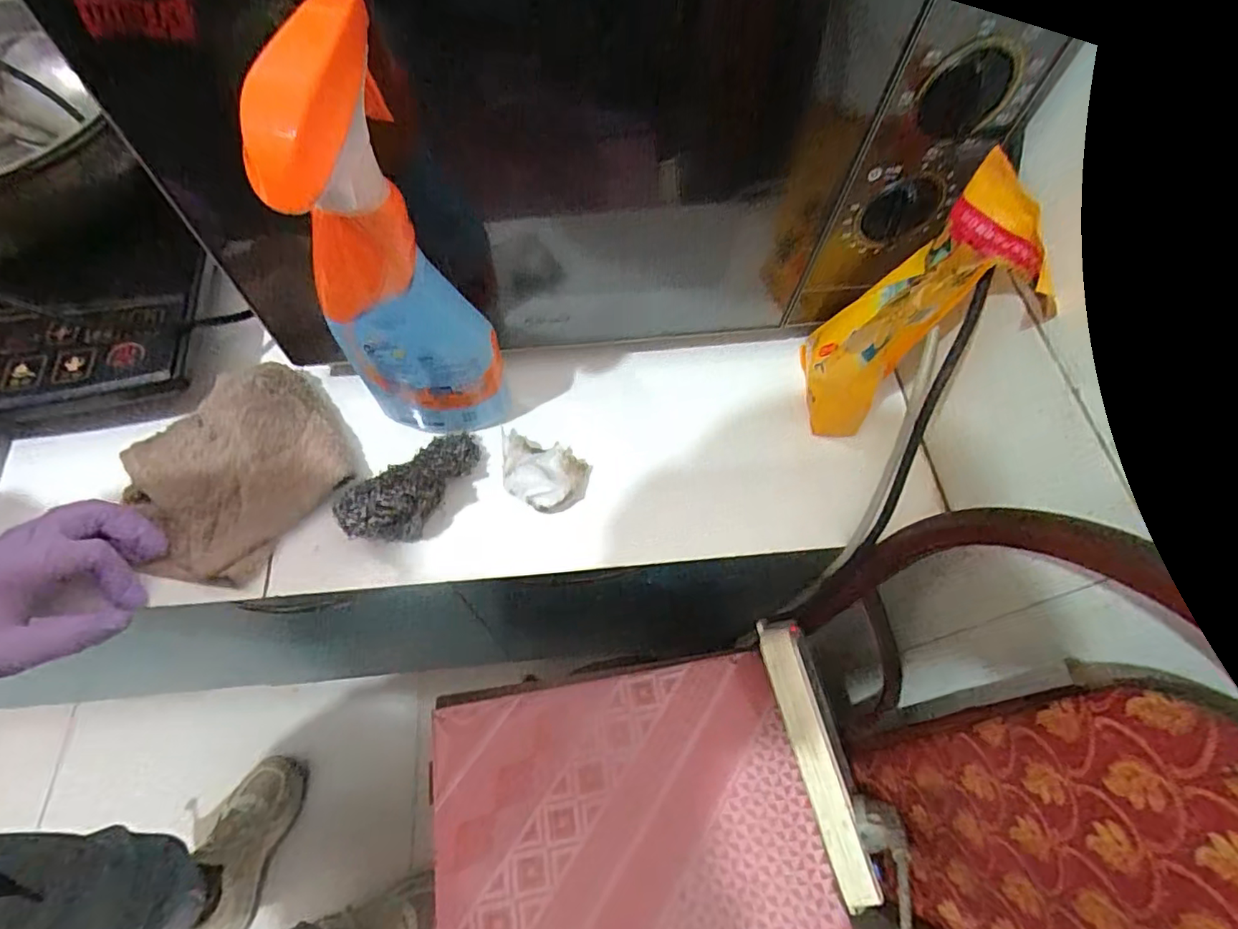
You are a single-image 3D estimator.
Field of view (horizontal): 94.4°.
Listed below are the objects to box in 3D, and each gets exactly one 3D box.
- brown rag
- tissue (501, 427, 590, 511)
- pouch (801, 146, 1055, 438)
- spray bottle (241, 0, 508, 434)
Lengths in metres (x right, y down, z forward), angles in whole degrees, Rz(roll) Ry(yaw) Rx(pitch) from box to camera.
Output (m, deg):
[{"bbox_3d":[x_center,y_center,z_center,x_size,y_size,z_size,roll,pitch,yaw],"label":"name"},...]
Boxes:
[{"bbox_3d":[-0.267,-0.002,0.411,0.143,0.040,0.136,-39,72,-21],"label":"brown rag"},{"bbox_3d":[-0.057,0.007,0.426,0.068,0.035,0.052,10,63,1],"label":"tissue"},{"bbox_3d":[0.196,-0.094,0.396,0.089,0.199,0.097,21,64,7],"label":"pouch"},{"bbox_3d":[-0.122,-0.090,0.333,0.058,0.263,0.083,42,68,16],"label":"spray bottle"}]

